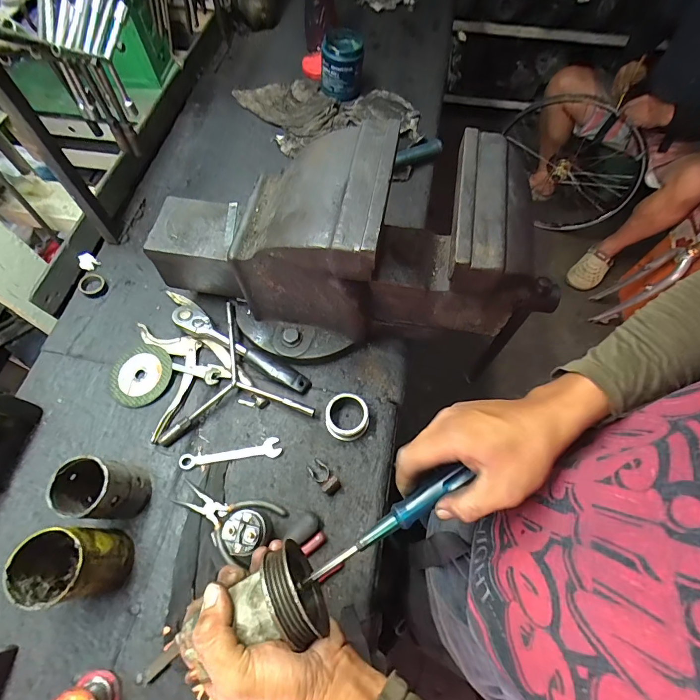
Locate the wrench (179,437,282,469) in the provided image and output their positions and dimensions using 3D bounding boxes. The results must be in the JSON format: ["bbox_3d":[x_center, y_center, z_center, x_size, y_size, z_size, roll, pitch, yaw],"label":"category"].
[{"bbox_3d":[-0.170,0.147,0.552,0.141,0.012,0.026,-6,64,-3],"label":"wrench"}]

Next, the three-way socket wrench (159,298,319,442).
[{"bbox_3d":[-0.182,0.026,0.594,0.220,0.041,0.196,-11,65,-5],"label":"three-way socket wrench"}]

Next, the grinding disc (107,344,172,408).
[{"bbox_3d":[-0.329,0.039,0.603,0.095,0.009,0.097,-2,69,7],"label":"grinding disc"}]

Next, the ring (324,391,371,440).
[{"bbox_3d":[-0.004,0.096,0.562,0.062,0.034,0.063,0,64,0],"label":"ring"}]

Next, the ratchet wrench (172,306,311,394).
[{"bbox_3d":[-0.188,-0.009,0.613,0.281,0.034,0.045,29,68,13],"label":"ratchet wrench"}]

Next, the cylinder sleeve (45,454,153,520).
[{"bbox_3d":[-0.305,0.174,0.482,0.064,0.117,0.066,0,64,0],"label":"cylinder sleeve"}]

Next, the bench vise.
[{"bbox_3d":[-0.011,-0.121,0.538,0.547,0.276,0.189,4,64,2],"label":"bench vise"}]

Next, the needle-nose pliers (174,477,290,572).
[{"bbox_3d":[-0.168,0.230,0.512,0.147,0.016,0.077,13,65,6],"label":"needle-nose pliers"}]

